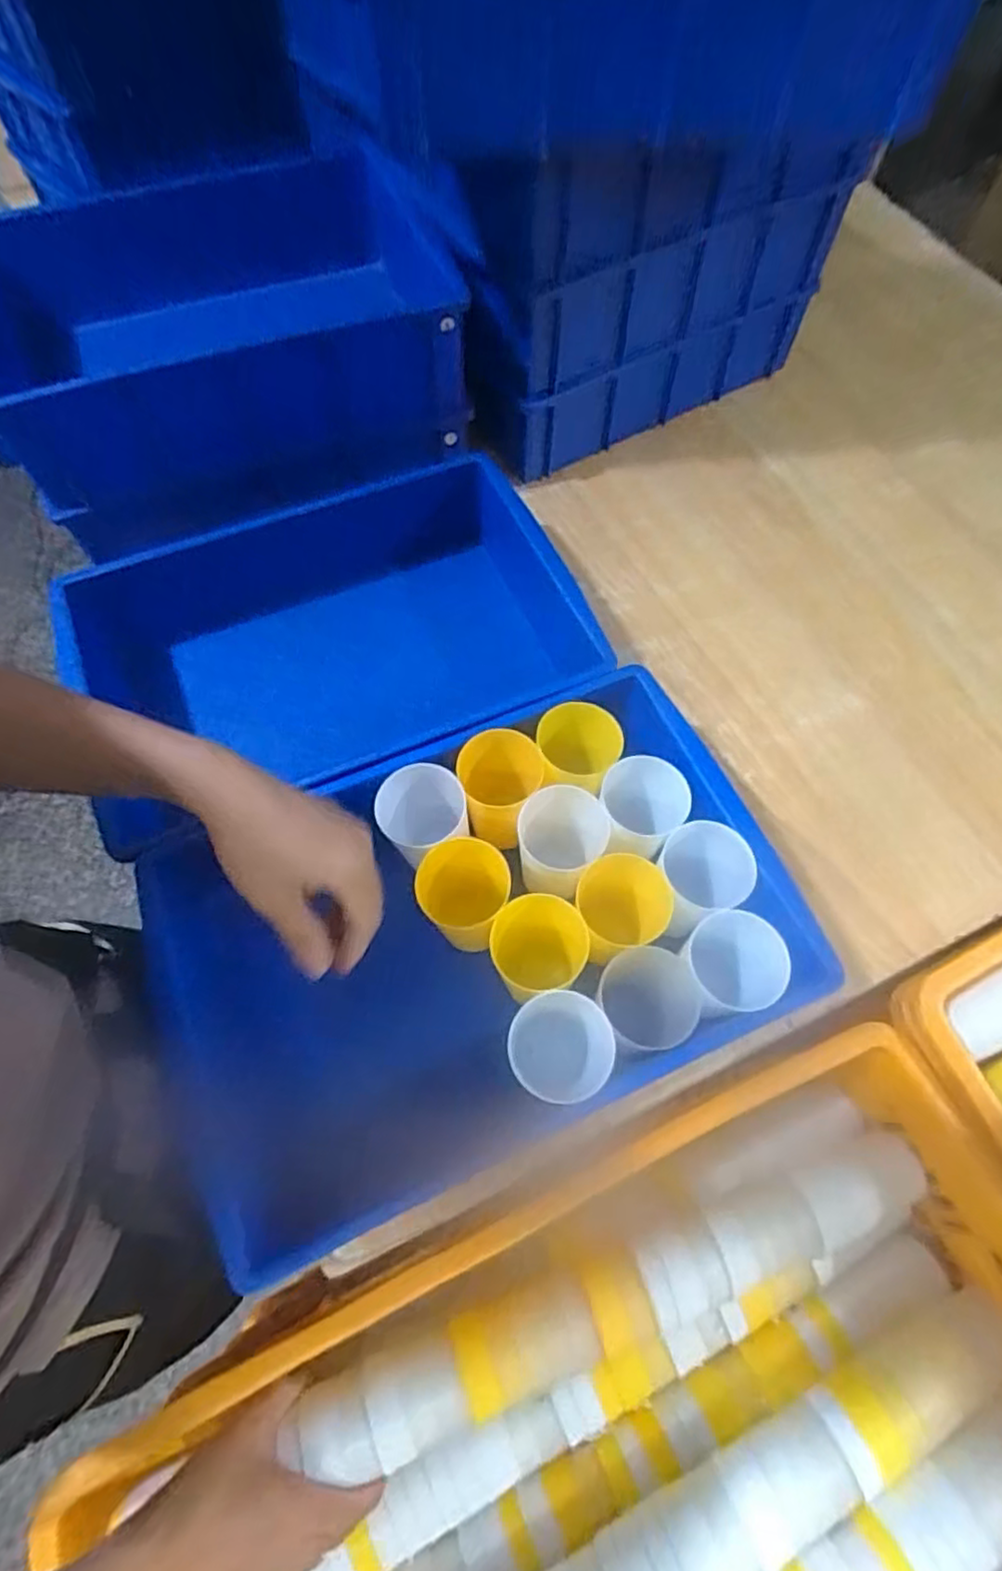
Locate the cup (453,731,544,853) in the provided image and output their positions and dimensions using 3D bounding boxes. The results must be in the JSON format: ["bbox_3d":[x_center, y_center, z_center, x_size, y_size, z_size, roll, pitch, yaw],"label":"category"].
[{"bbox_3d":[-0.001,0.005,0.522,0.065,0.074,0.070,3,62,-5],"label":"cup"}]

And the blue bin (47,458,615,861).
[{"bbox_3d":[-0.131,-0.133,0.607,0.400,0.109,0.279,-21,67,-10],"label":"blue bin"}]

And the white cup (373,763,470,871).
[{"bbox_3d":[-0.058,0.035,0.508,0.064,0.085,0.064,0,65,0],"label":"white cup"}]

